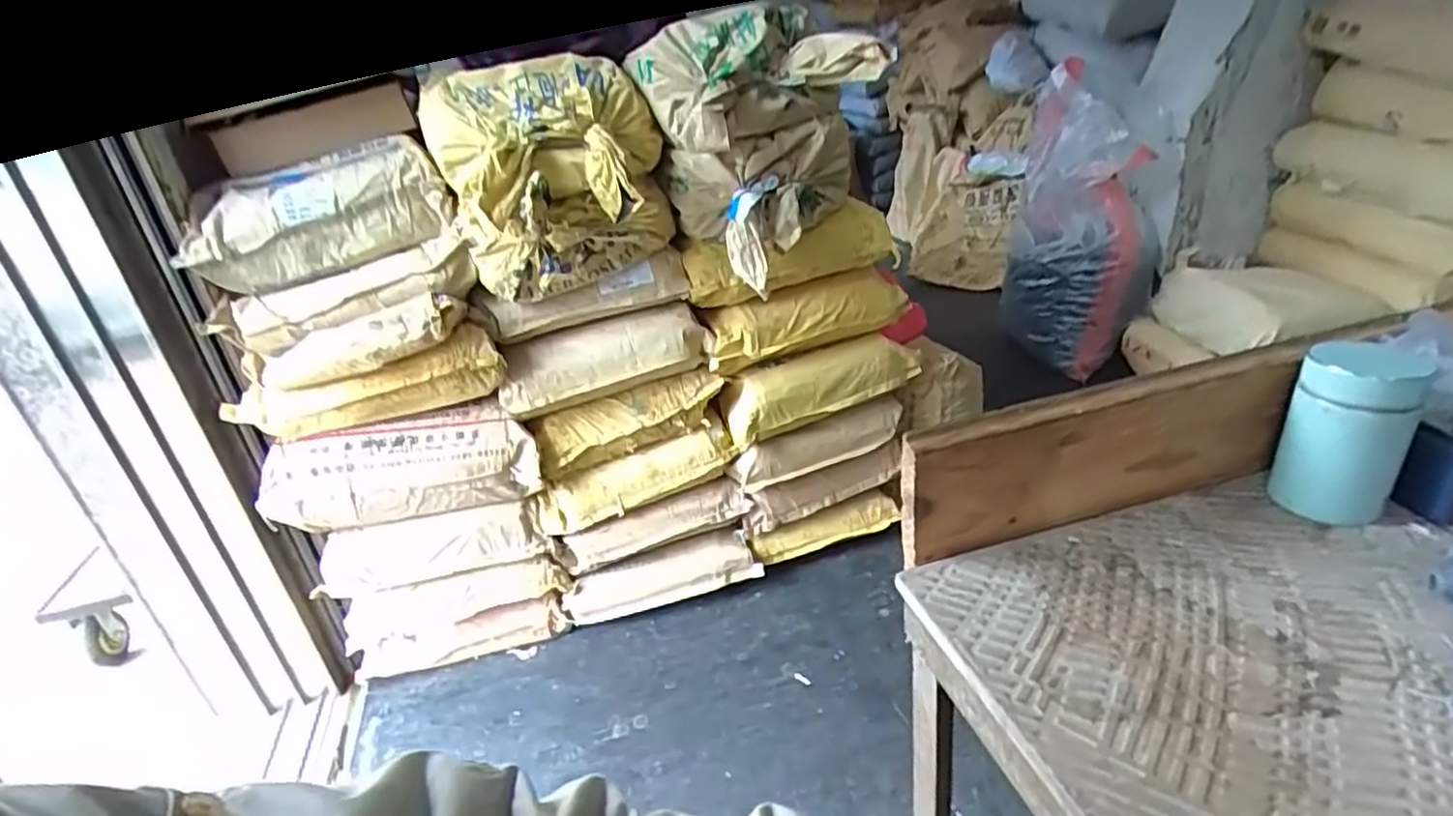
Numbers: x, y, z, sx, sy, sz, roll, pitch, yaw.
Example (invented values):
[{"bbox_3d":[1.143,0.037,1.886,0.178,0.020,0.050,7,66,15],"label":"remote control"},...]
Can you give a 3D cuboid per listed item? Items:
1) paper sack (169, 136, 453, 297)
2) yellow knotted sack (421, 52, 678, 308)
[{"bbox_3d":[-0.672,-0.320,1.176,0.402,0.169,0.154,-14,27,-12],"label":"paper sack"},{"bbox_3d":[-0.291,-0.399,1.242,0.393,0.362,0.259,-14,27,-12],"label":"yellow knotted sack"}]

